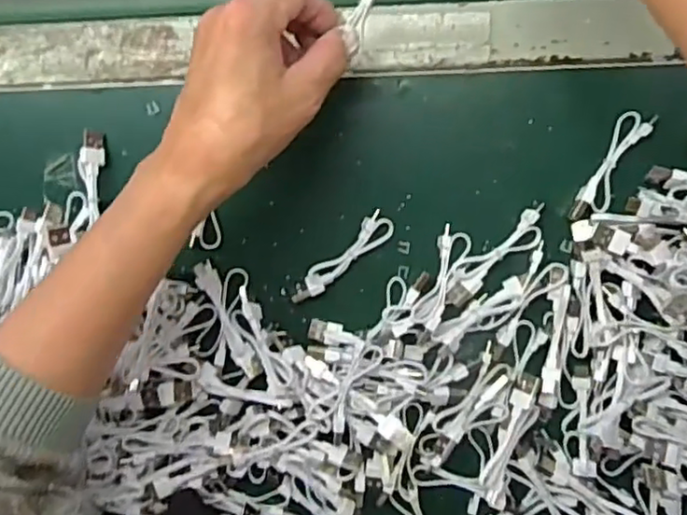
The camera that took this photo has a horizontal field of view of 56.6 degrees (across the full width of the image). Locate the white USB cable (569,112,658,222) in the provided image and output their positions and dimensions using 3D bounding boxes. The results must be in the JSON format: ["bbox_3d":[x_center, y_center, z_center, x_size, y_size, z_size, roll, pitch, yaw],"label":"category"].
[{"bbox_3d":[0.166,-0.055,0.398,0.020,0.011,0.075,27,96,2],"label":"white USB cable"}]

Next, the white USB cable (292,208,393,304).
[{"bbox_3d":[-0.002,0.001,0.413,0.079,0.011,0.019,-40,91,6],"label":"white USB cable"}]

